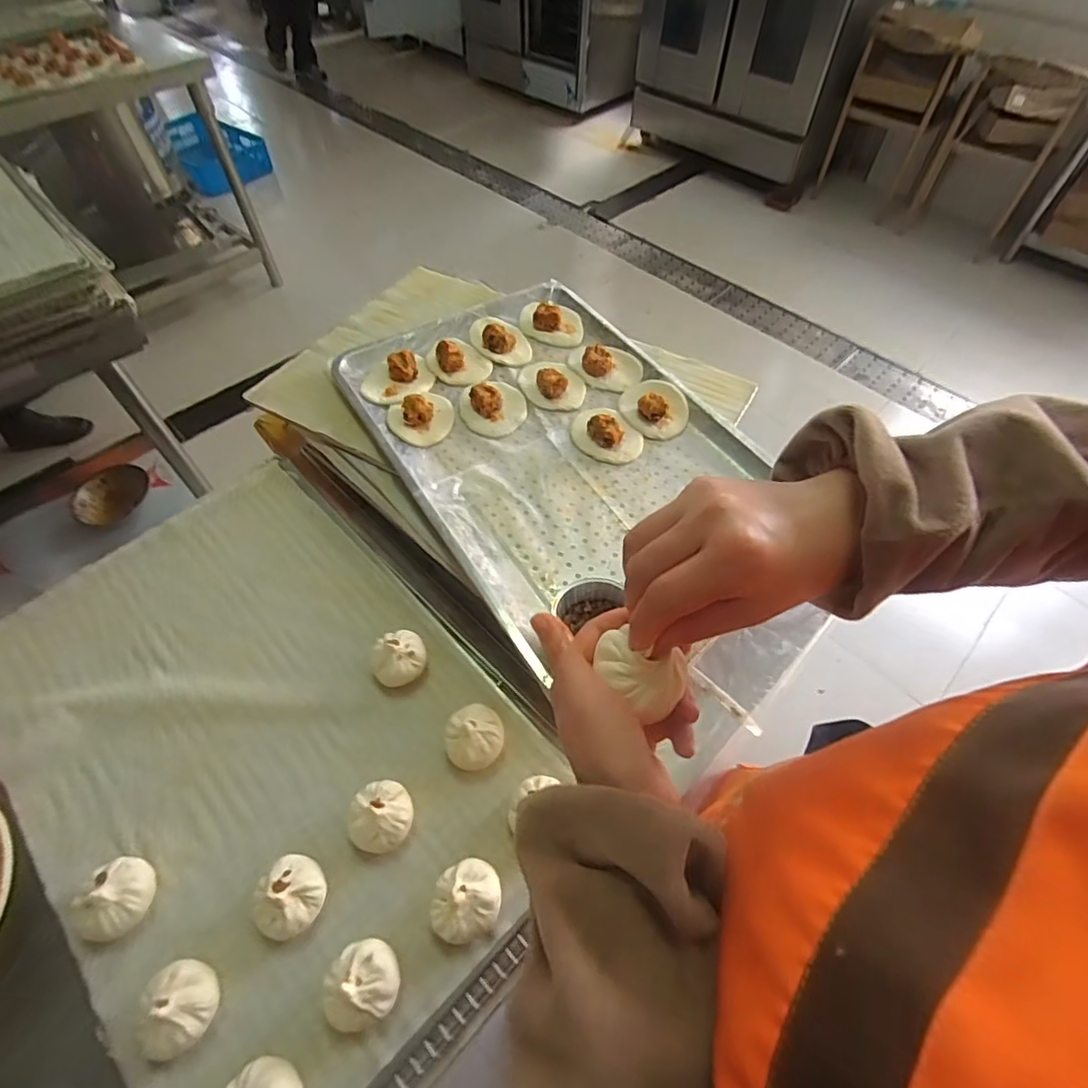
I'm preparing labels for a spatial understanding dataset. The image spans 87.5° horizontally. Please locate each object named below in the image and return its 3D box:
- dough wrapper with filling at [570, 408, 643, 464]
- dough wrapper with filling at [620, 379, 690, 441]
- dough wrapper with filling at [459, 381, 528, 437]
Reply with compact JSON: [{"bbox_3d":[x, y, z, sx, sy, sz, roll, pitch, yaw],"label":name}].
[{"bbox_3d":[0.083,-0.150,0.729,0.091,0.033,0.088,13,56,8],"label":"dough wrapper with filling"},{"bbox_3d":[0.147,-0.189,0.753,0.089,0.036,0.097,10,55,5],"label":"dough wrapper with filling"},{"bbox_3d":[-0.068,-0.191,0.754,0.089,0.035,0.099,-16,57,-12],"label":"dough wrapper with filling"}]

